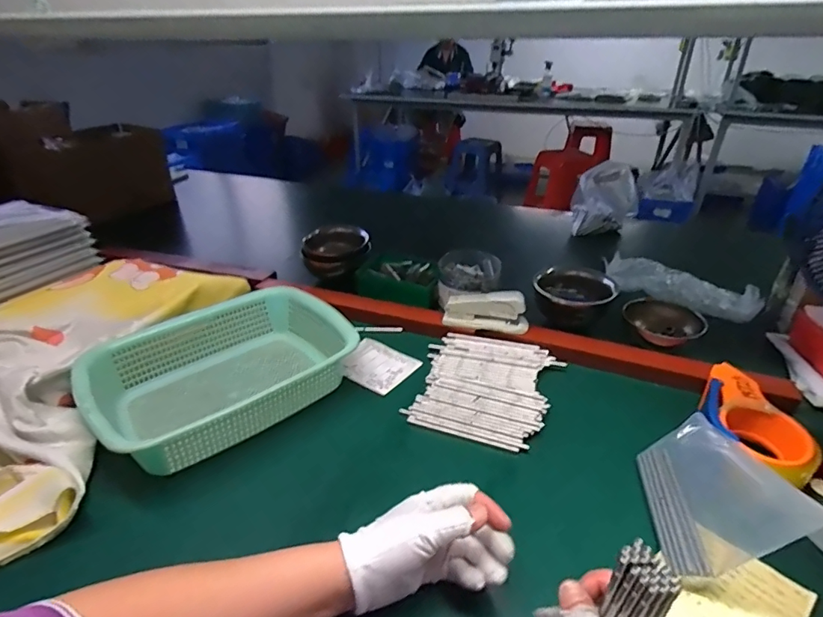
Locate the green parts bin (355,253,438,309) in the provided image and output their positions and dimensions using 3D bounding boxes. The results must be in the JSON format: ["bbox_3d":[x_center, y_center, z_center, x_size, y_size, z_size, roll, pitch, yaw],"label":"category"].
[{"bbox_3d":[-0.020,-0.057,0.840,0.150,0.050,0.083,14,34,21],"label":"green parts bin"}]

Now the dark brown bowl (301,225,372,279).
[{"bbox_3d":[-0.149,-0.112,0.909,0.129,0.061,0.107,-11,33,-18],"label":"dark brown bowl"}]

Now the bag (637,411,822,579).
[{"bbox_3d":[0.262,0.160,0.420,0.017,0.127,0.149,26,28,-9],"label":"bag"}]

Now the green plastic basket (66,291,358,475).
[{"bbox_3d":[-0.231,0.078,0.602,0.297,0.079,0.221,-23,38,-33],"label":"green plastic basket"}]

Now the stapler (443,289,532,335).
[{"bbox_3d":[0.112,0.005,0.706,0.122,0.063,0.030,8,32,12],"label":"stapler"}]

